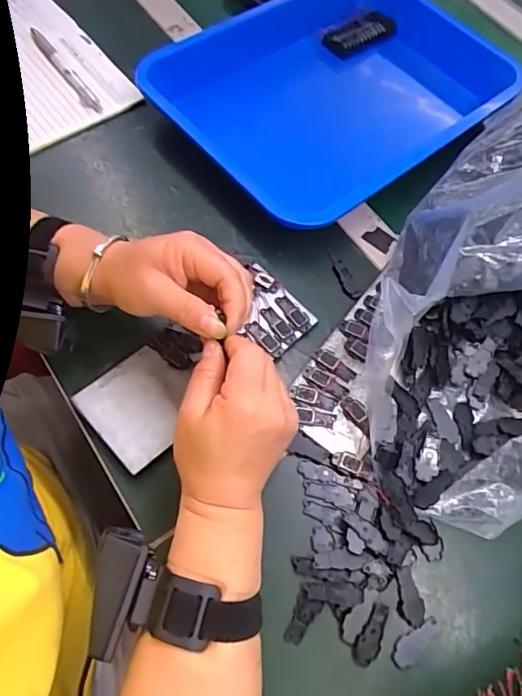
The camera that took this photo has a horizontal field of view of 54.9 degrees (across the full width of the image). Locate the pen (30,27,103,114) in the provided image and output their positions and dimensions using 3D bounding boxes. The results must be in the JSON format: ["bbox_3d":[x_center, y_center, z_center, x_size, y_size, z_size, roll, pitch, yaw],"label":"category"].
[{"bbox_3d":[-0.216,-0.308,0.557,0.018,0.010,0.143,-32,71,-15],"label":"pen"}]

